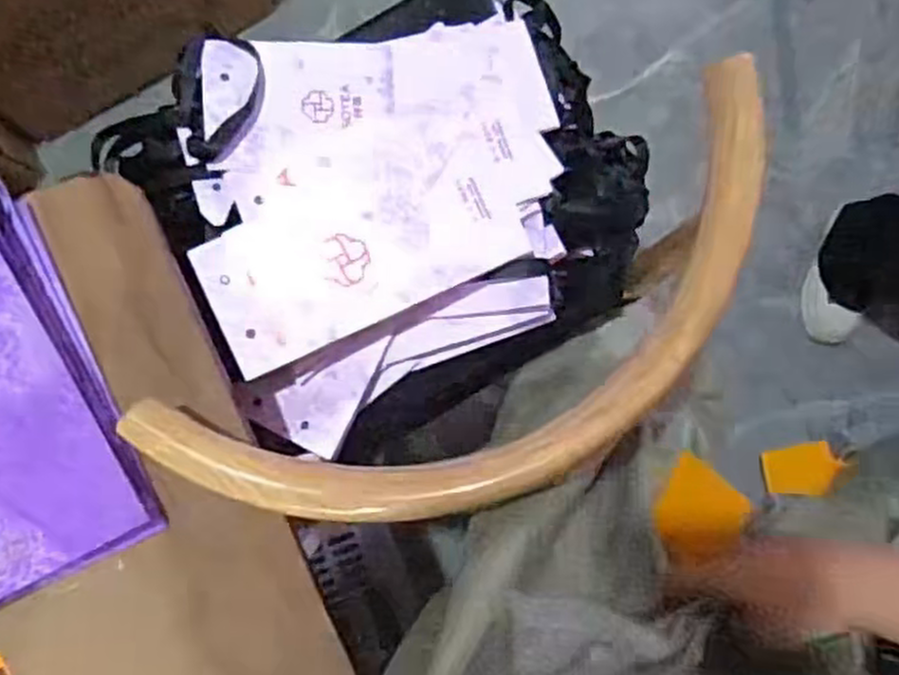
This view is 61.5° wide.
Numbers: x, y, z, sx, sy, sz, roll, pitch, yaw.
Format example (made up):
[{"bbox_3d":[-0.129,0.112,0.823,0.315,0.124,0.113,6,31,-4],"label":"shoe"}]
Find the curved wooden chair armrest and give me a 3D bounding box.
[{"bbox_3d":[0.042,0.007,0.527,0.494,0.034,0.191,-32,87,-4],"label":"curved wooden chair armrest"}]

